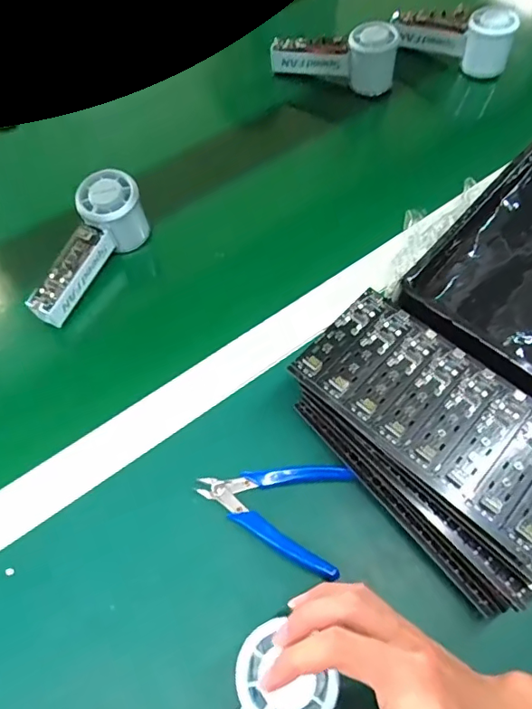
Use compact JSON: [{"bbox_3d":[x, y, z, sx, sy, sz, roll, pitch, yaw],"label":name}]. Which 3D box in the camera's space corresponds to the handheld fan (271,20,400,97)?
[{"bbox_3d":[0.086,-0.374,0.642,0.150,0.067,0.045,15,62,9],"label":"handheld fan"}]

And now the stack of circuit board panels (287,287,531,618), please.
[{"bbox_3d":[0.125,0.060,0.385,0.115,0.062,0.214,-37,67,-18],"label":"stack of circuit board panels"}]

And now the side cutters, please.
[{"bbox_3d":[0.005,0.112,0.387,0.109,0.009,0.078,14,62,8],"label":"side cutters"}]

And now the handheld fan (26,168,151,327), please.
[{"bbox_3d":[-0.164,-0.099,0.482,0.051,0.065,0.151,16,62,9],"label":"handheld fan"}]

